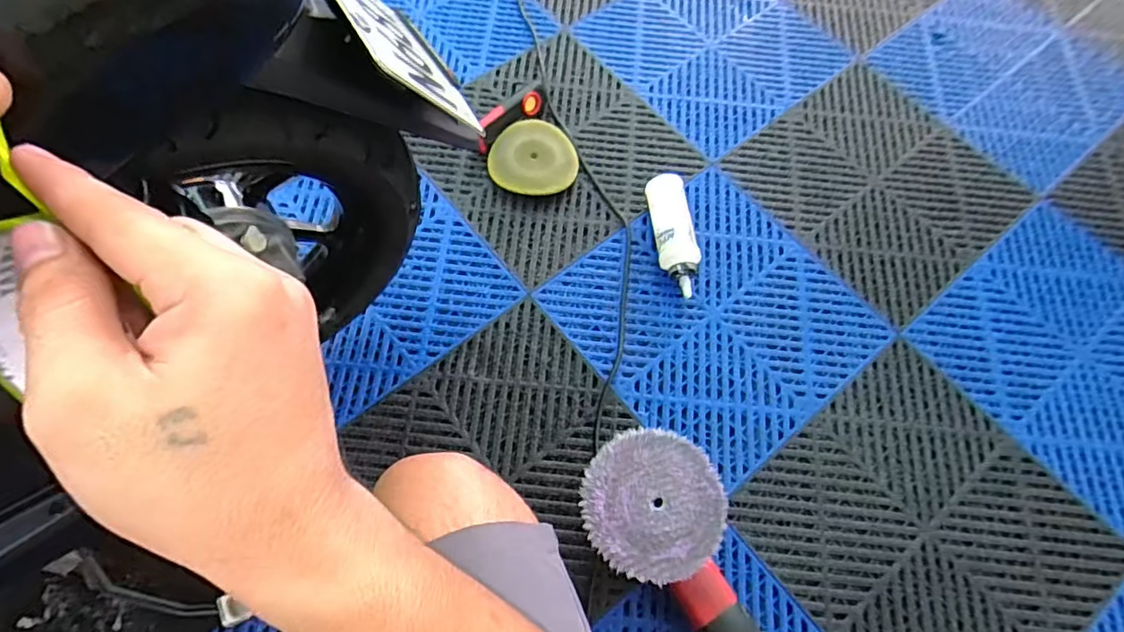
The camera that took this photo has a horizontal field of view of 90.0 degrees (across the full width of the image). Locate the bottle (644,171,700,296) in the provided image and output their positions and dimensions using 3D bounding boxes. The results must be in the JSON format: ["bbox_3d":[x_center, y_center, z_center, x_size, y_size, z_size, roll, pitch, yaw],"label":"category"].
[{"bbox_3d":[0.169,-0.123,0.855,0.057,0.055,0.203,-6,70,-5],"label":"bottle"}]

